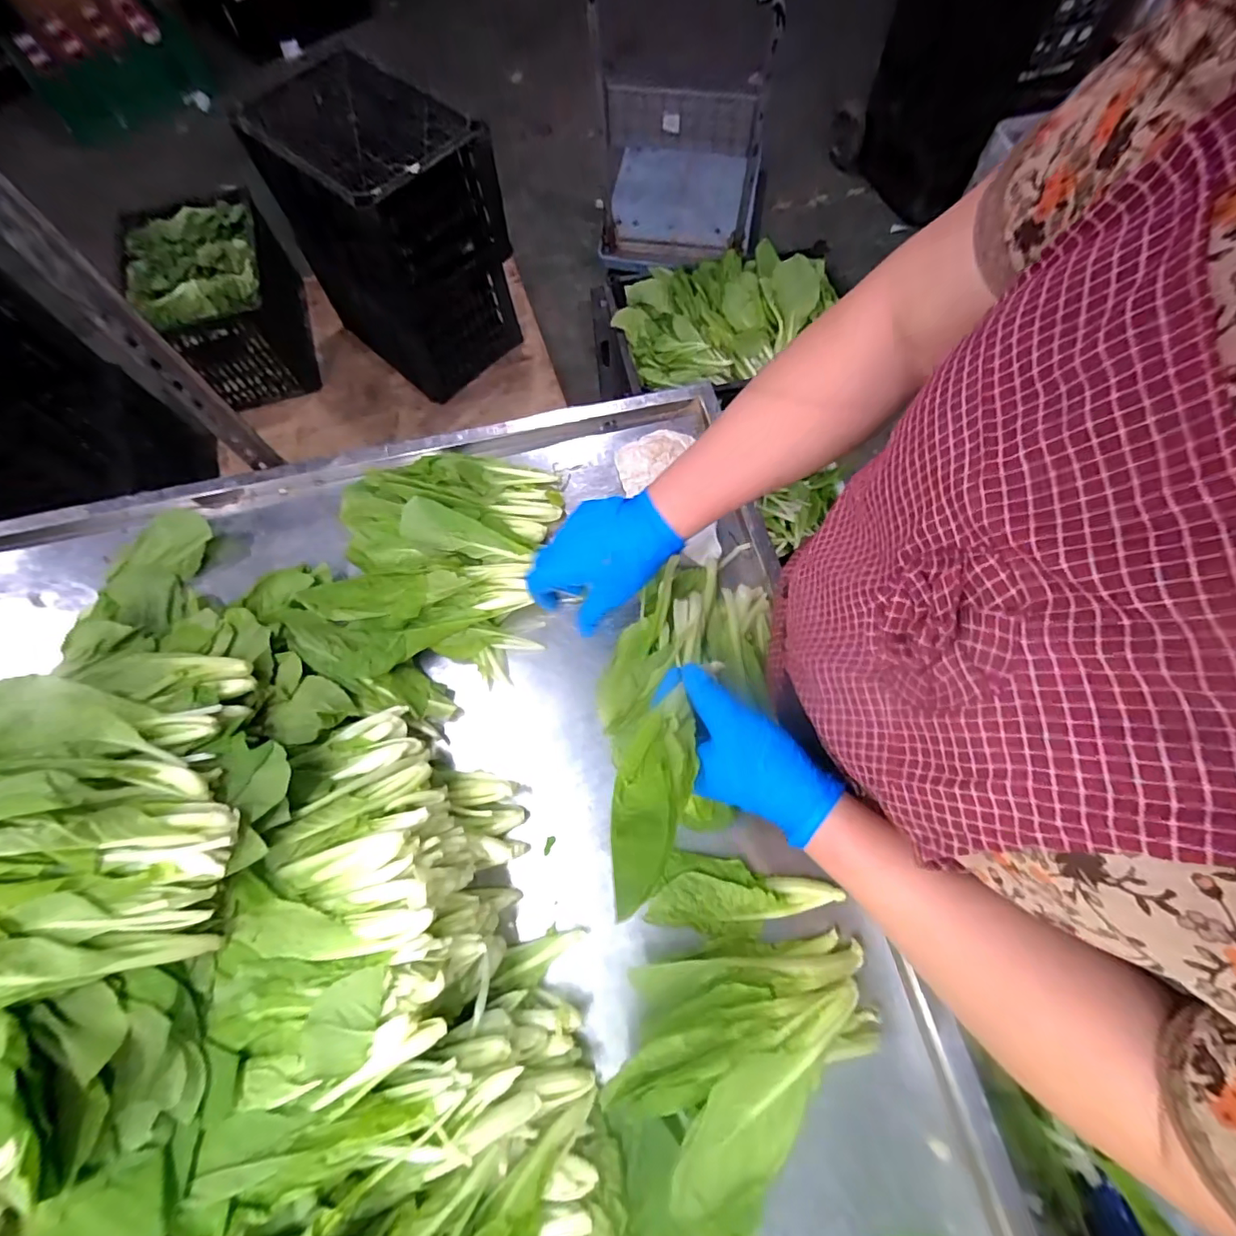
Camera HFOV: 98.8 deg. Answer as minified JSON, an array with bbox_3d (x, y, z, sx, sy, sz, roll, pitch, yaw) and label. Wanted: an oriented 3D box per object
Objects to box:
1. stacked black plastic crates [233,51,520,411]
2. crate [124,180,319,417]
[{"bbox_3d":[-0.496,-0.873,1.261,0.363,0.552,0.350,40,76,14],"label":"stacked black plastic crates"},{"bbox_3d":[-0.988,-0.798,1.357,0.312,0.297,0.362,-21,71,-6],"label":"crate"}]

